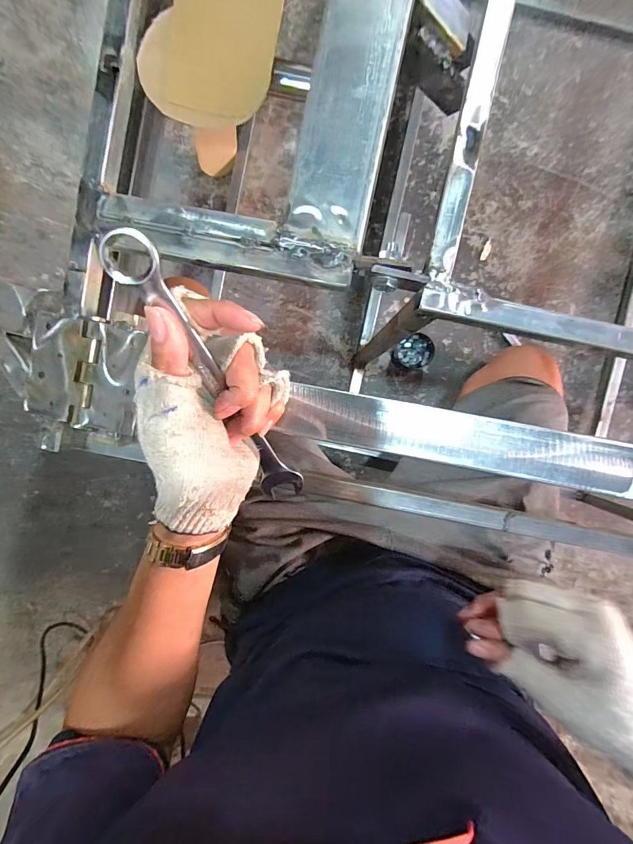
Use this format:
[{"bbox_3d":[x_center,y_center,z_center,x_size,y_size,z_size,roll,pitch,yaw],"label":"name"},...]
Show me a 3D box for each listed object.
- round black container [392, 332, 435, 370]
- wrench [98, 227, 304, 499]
[{"bbox_3d":[0.173,-0.125,0.700,0.065,0.036,0.062,0,97,-2],"label":"round black container"},{"bbox_3d":[-0.060,-0.018,0.247,0.028,0.017,0.205,-26,128,1],"label":"wrench"}]

